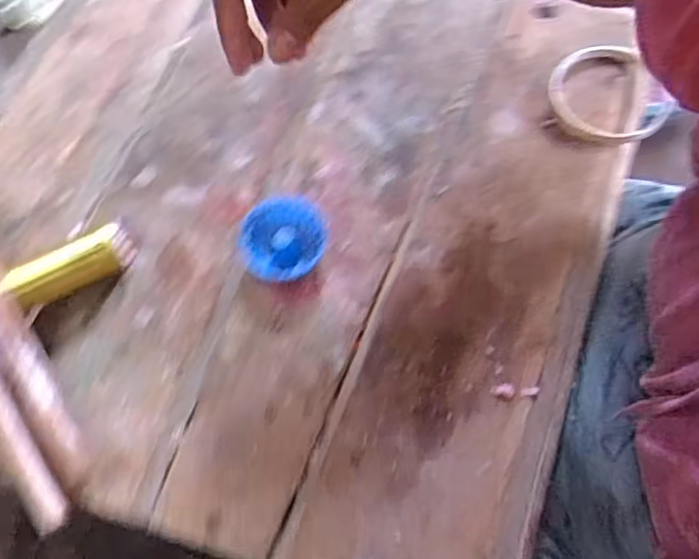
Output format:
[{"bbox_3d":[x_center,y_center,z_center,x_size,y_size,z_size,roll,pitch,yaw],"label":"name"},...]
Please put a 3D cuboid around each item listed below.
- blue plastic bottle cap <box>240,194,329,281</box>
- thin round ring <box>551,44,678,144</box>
[{"bbox_3d":[-0.048,-0.029,0.463,0.061,0.019,0.064,-1,68,3],"label":"blue plastic bottle cap"},{"bbox_3d":[0.204,-0.147,0.504,0.082,0.017,0.095,-18,68,-3],"label":"thin round ring"}]

